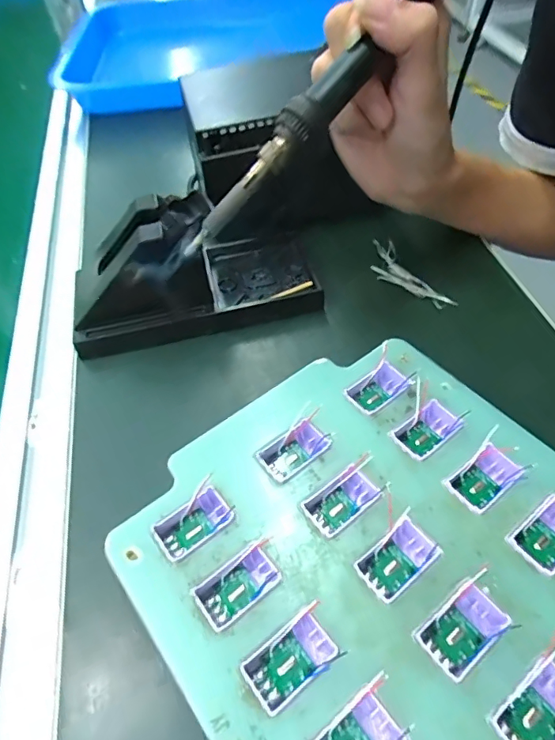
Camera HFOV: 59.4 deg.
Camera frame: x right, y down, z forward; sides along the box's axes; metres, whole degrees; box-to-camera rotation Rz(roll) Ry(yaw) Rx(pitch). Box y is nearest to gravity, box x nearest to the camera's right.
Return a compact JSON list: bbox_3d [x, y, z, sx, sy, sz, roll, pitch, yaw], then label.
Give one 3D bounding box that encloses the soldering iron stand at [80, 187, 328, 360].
[{"bbox_3d":[-0.055,-0.072,0.311,0.156,0.067,0.077,-12,51,-8],"label":"soldering iron stand"}]

